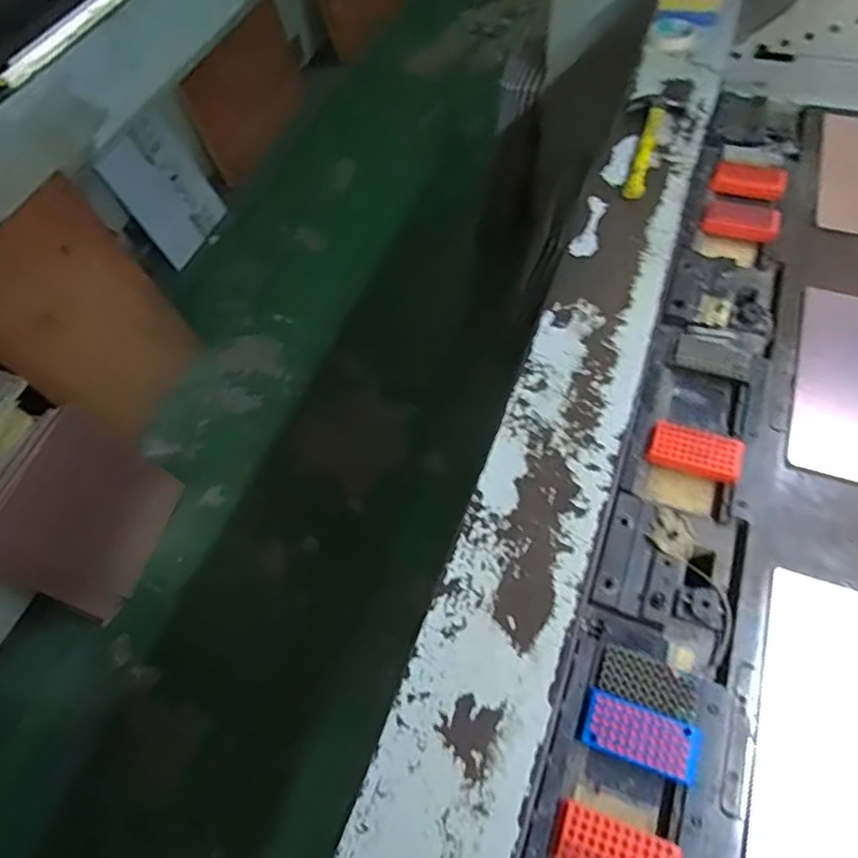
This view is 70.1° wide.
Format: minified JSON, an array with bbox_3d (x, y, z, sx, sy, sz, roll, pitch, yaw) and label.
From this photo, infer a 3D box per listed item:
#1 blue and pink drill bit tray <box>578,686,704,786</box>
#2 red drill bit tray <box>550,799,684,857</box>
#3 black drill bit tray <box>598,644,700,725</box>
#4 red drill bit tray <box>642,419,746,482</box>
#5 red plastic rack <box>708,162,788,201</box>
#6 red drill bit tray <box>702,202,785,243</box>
[{"bbox_3d":[0.220,0.320,0.638,0.114,0.021,0.056,17,61,16],"label":"blue and pink drill bit tray"},{"bbox_3d":[0.180,0.409,0.588,0.115,0.013,0.055,17,61,16],"label":"red drill bit tray"},{"bbox_3d":[0.240,0.277,0.664,0.098,0.015,0.052,19,62,17],"label":"black drill bit tray"},{"bbox_3d":[0.354,0.029,0.807,0.119,0.018,0.071,14,60,14],"label":"red drill bit tray"},{"bbox_3d":[0.568,-0.440,1.087,0.119,0.018,0.067,13,60,14],"label":"red plastic rack"},{"bbox_3d":[0.537,-0.359,1.050,0.118,0.029,0.072,22,62,18],"label":"red drill bit tray"}]

